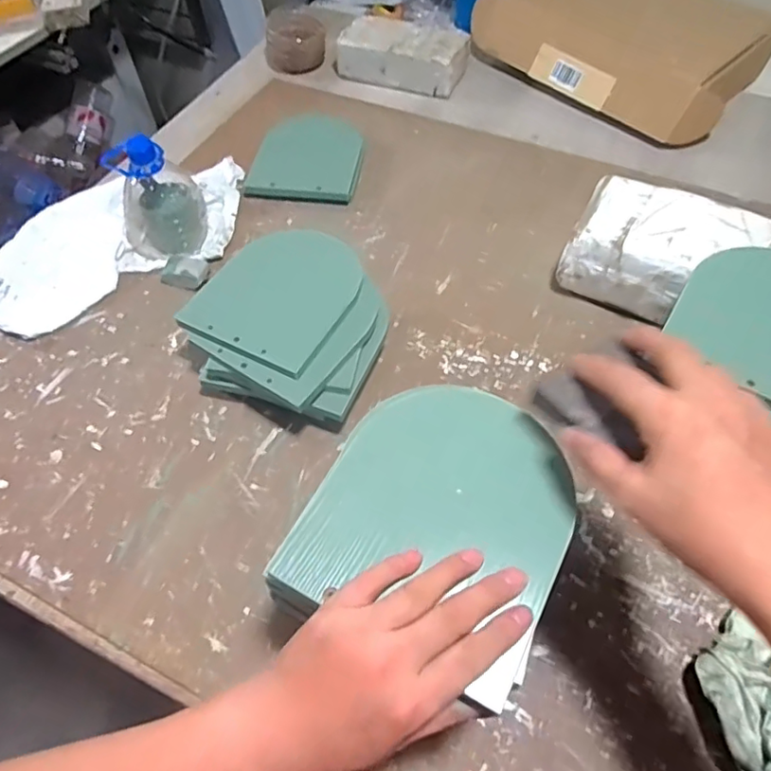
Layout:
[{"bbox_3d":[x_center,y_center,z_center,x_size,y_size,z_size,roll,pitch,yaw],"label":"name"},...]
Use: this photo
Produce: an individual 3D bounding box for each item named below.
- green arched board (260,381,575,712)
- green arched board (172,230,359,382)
[{"bbox_3d":[0.036,0.073,0.350,0.146,0.009,0.168,23,59,17],"label":"green arched board"},{"bbox_3d":[-0.105,-0.097,0.583,0.140,0.014,0.164,24,59,17],"label":"green arched board"}]

